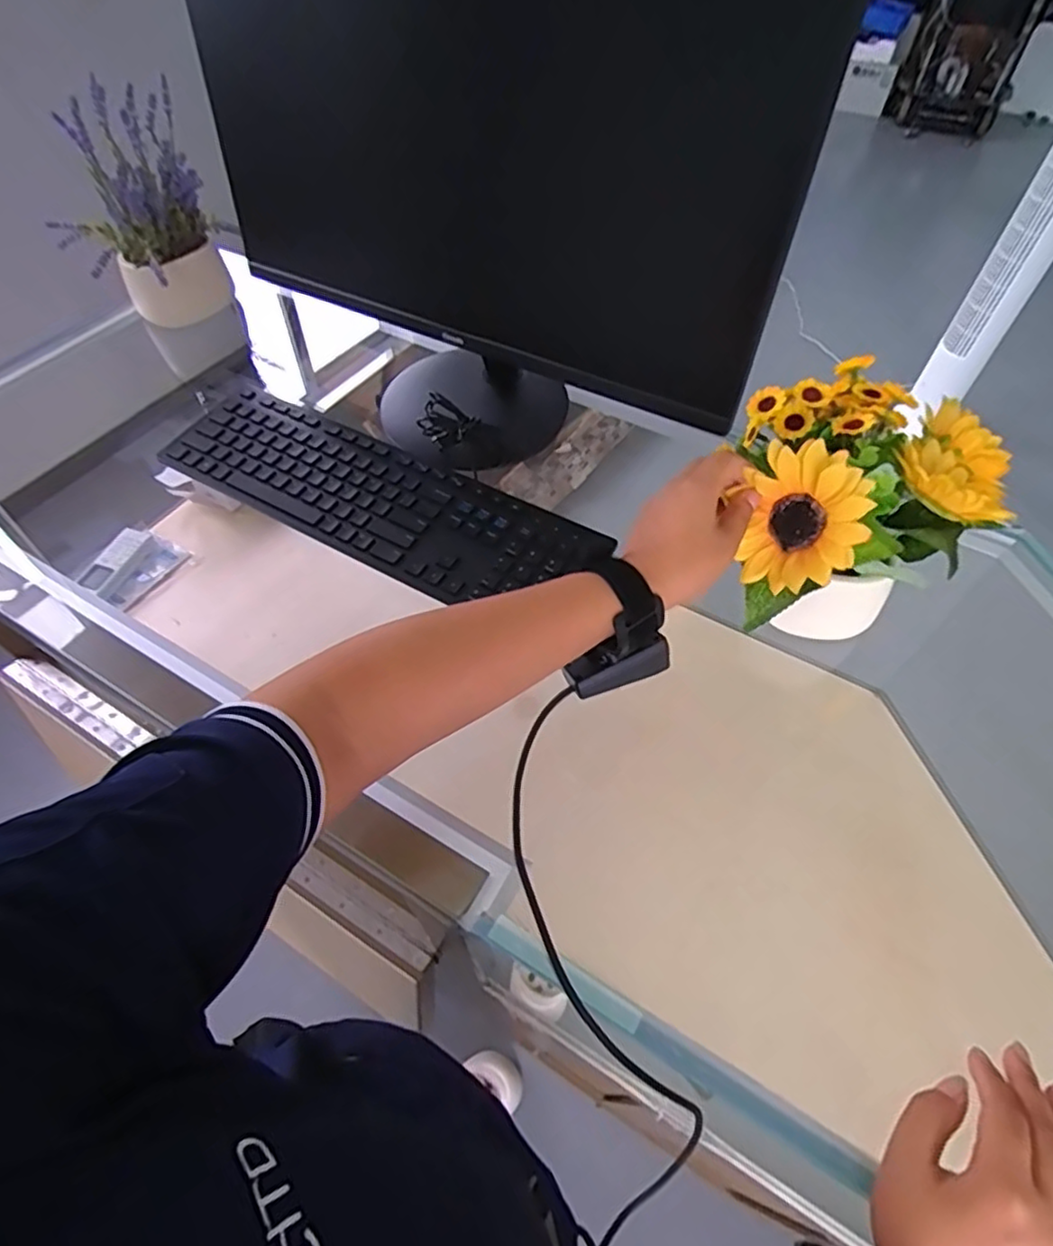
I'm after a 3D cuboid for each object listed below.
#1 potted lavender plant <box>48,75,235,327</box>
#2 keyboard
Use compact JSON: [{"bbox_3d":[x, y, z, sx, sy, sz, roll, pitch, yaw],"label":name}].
[{"bbox_3d":[-0.507,-0.517,0.853,0.184,0.245,0.168,-16,56,-11],"label":"potted lavender plant"},{"bbox_3d":[-0.148,-0.123,0.622,0.440,0.033,0.130,26,59,17],"label":"keyboard"}]

